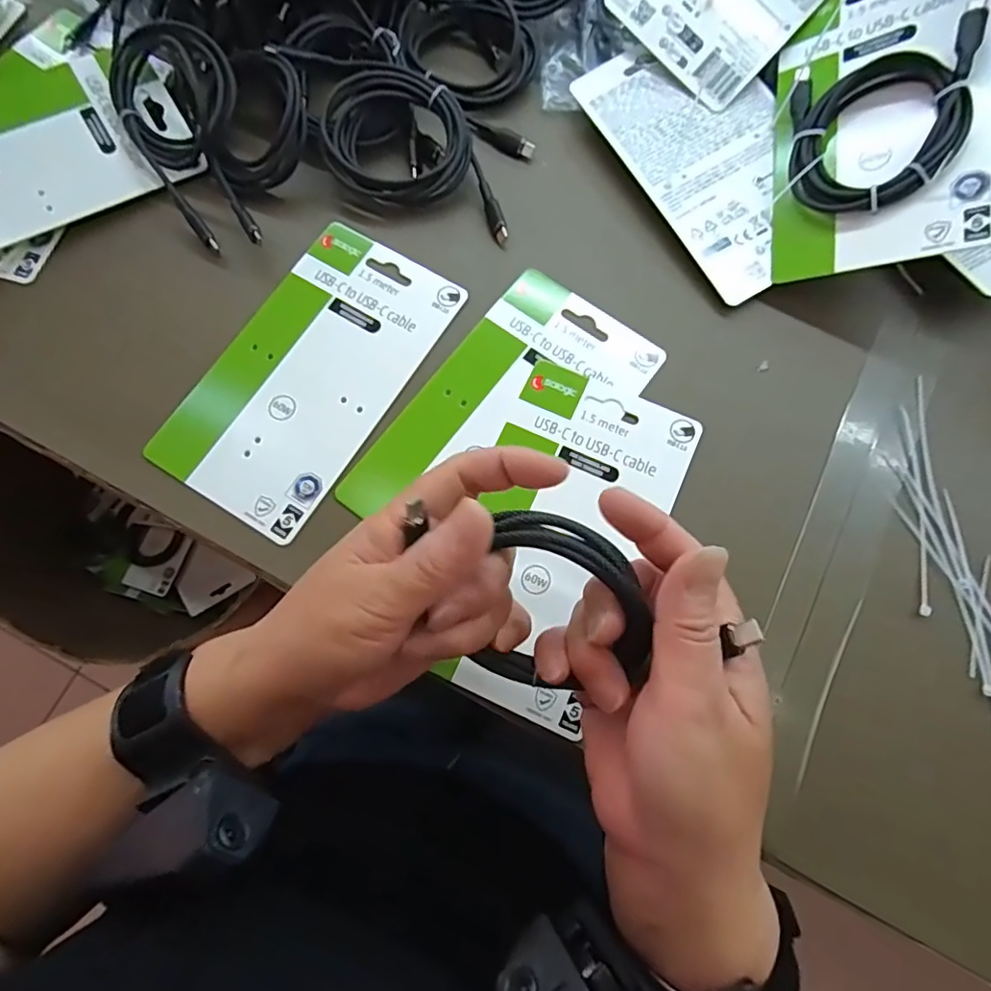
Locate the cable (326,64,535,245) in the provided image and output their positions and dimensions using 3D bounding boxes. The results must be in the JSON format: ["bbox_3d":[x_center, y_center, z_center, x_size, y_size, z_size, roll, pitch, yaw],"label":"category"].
[{"bbox_3d":[-0.041,-0.213,0.347,0.120,0.028,0.074,19,75,4],"label":"cable"}]

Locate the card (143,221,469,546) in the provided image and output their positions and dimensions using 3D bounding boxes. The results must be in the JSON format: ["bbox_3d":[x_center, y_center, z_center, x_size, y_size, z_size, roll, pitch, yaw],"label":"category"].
[{"bbox_3d":[-0.103,-0.070,0.326,0.098,0.004,0.178,31,77,7],"label":"card"}]

